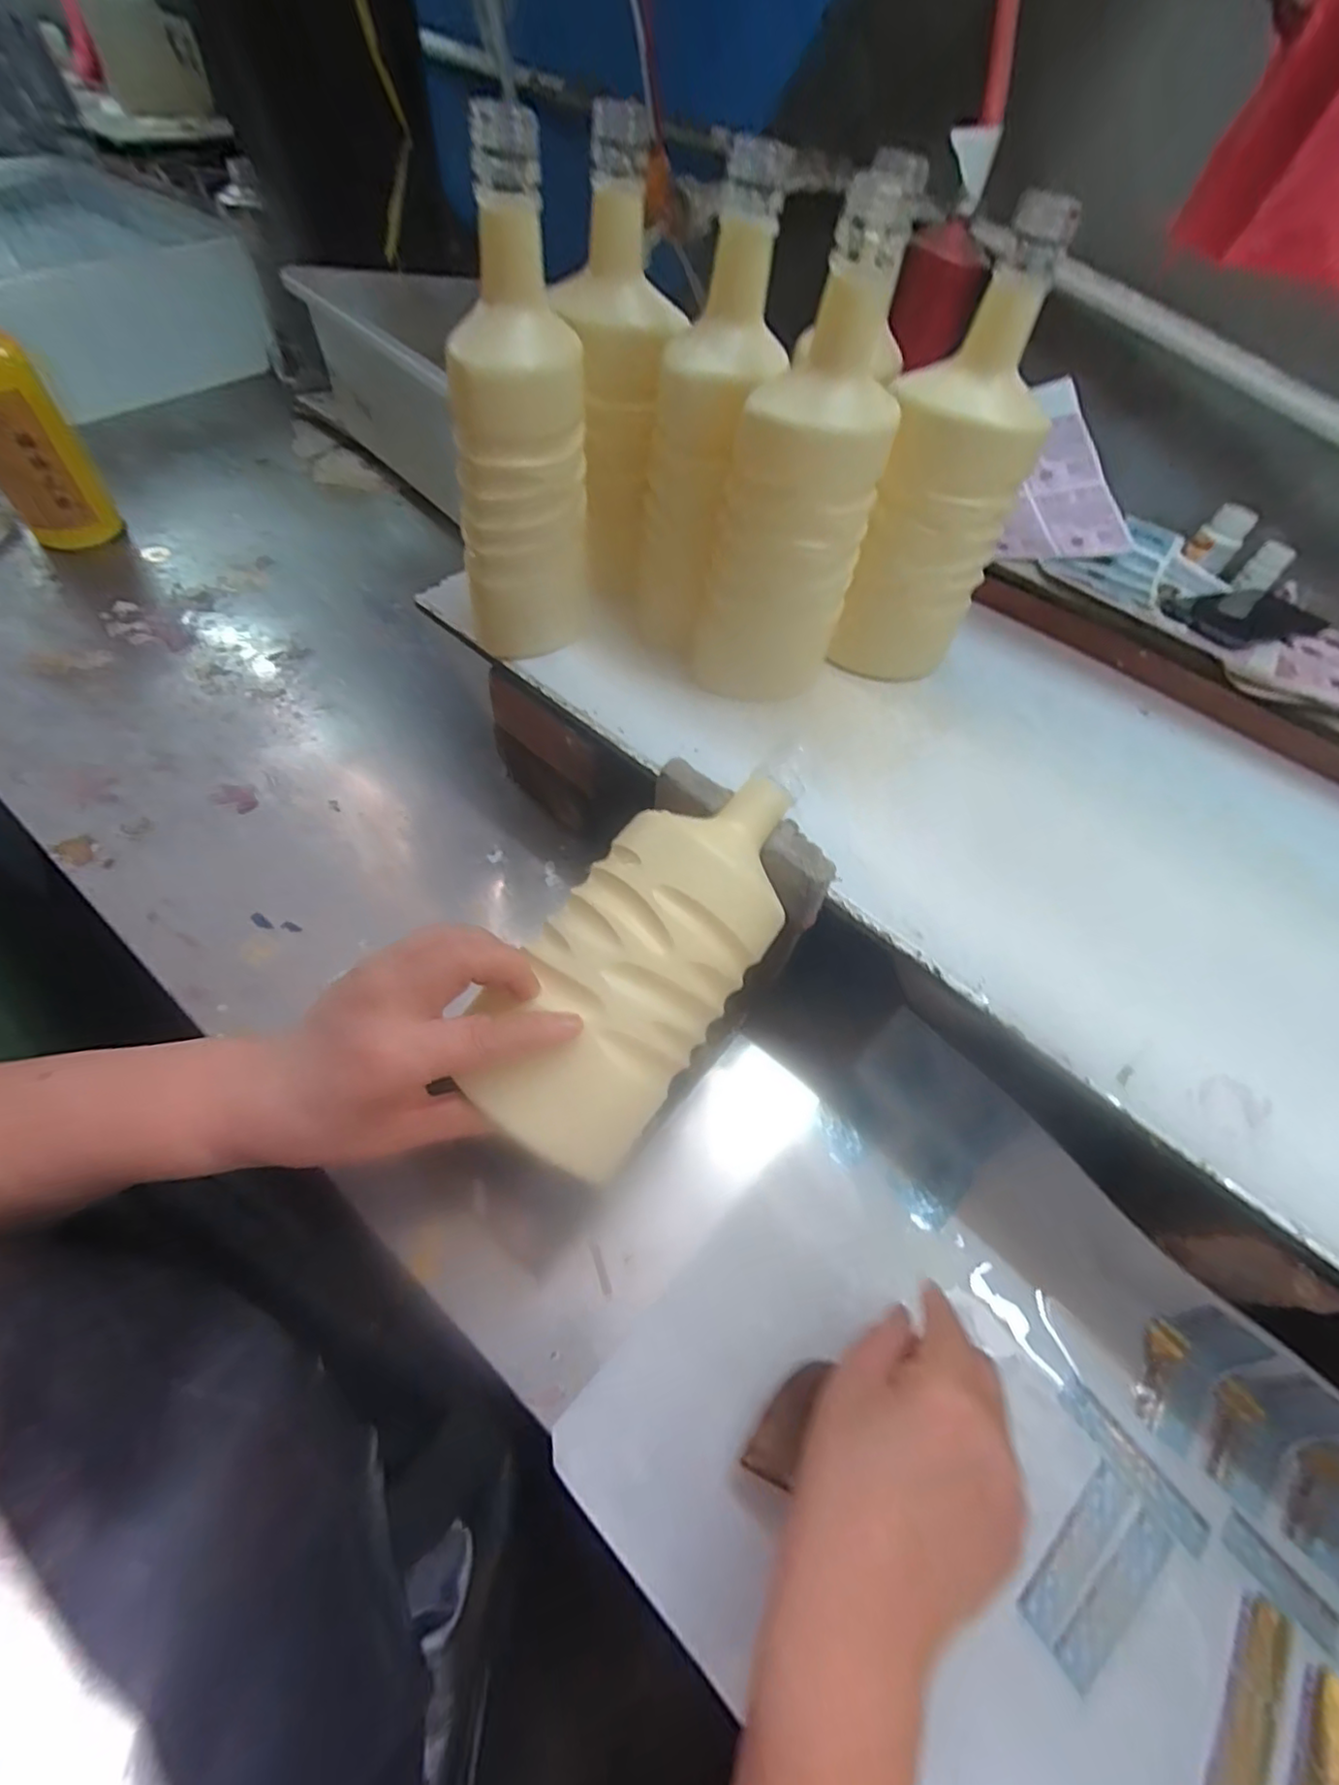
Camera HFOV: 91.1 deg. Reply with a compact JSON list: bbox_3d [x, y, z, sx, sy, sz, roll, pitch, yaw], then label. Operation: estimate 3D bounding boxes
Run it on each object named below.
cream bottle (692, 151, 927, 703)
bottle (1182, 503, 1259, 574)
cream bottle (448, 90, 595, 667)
[{"bbox_3d":[0.076,-0.242,0.405,0.094,0.249,0.079,17,59,5],"label":"cream bottle"},{"bbox_3d":[0.565,-0.366,0.672,0.039,0.052,0.041,-35,68,-22],"label":"bottle"},{"bbox_3d":[-0.095,-0.286,0.409,0.082,0.251,0.095,0,60,-5],"label":"cream bottle"}]

